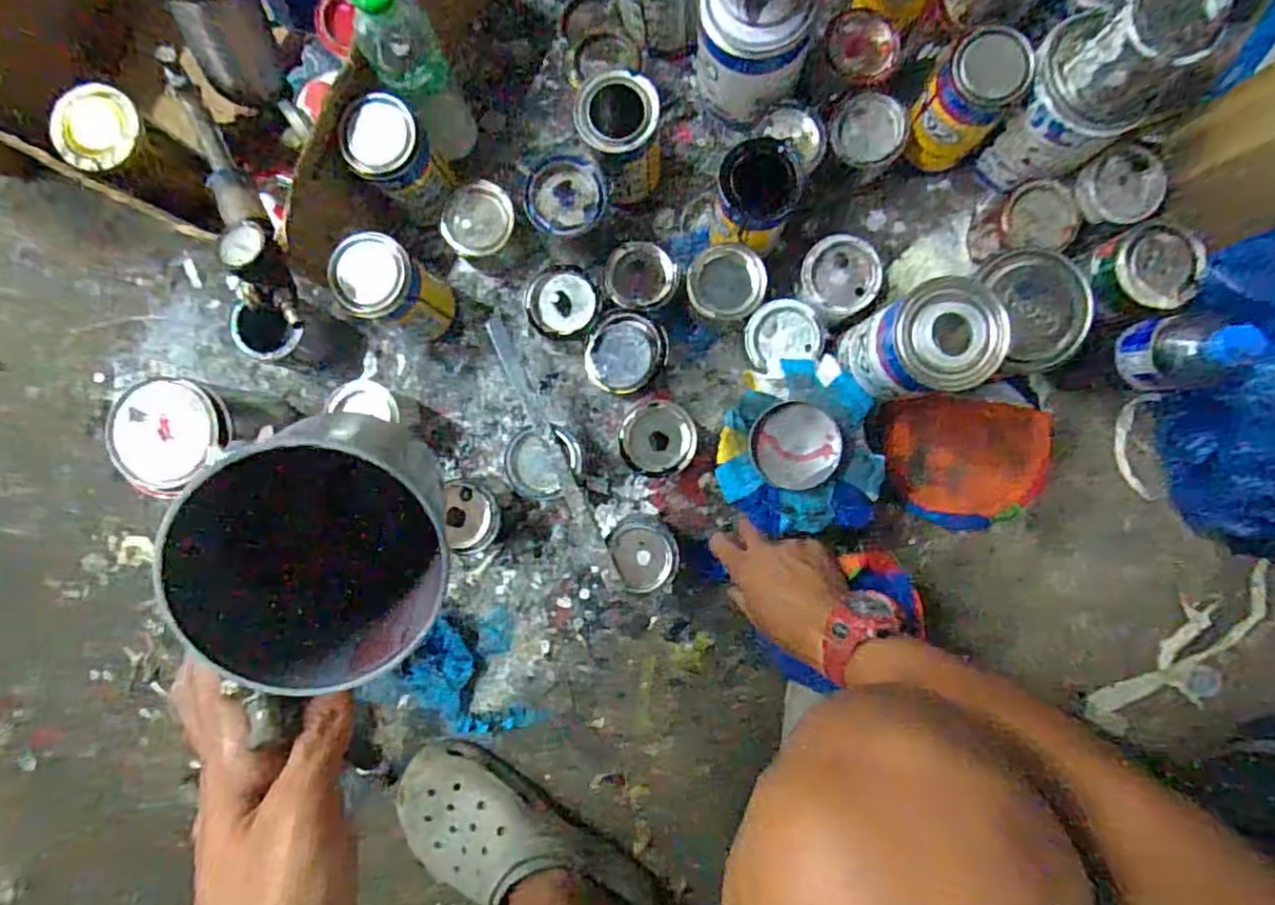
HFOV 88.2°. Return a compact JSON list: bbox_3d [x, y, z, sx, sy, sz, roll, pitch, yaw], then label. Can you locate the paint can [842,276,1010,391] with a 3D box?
[{"bbox_3d":[0.234,-0.090,0.550,0.086,0.119,0.082,0,88,1],"label":"paint can"}]

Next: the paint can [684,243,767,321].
[{"bbox_3d":[0.085,-0.163,0.651,0.071,0.078,0.065,0,91,1],"label":"paint can"}]

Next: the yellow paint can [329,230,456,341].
[{"bbox_3d":[-0.228,-0.154,0.630,0.066,0.141,0.070,0,91,1],"label":"yellow paint can"}]

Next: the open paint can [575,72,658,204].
[{"bbox_3d":[-0.013,-0.290,0.628,0.072,0.137,0.074,0,91,1],"label":"open paint can"}]

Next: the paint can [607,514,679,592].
[{"bbox_3d":[0.008,0.094,0.649,0.061,0.092,0.066,0,88,1],"label":"paint can"}]

